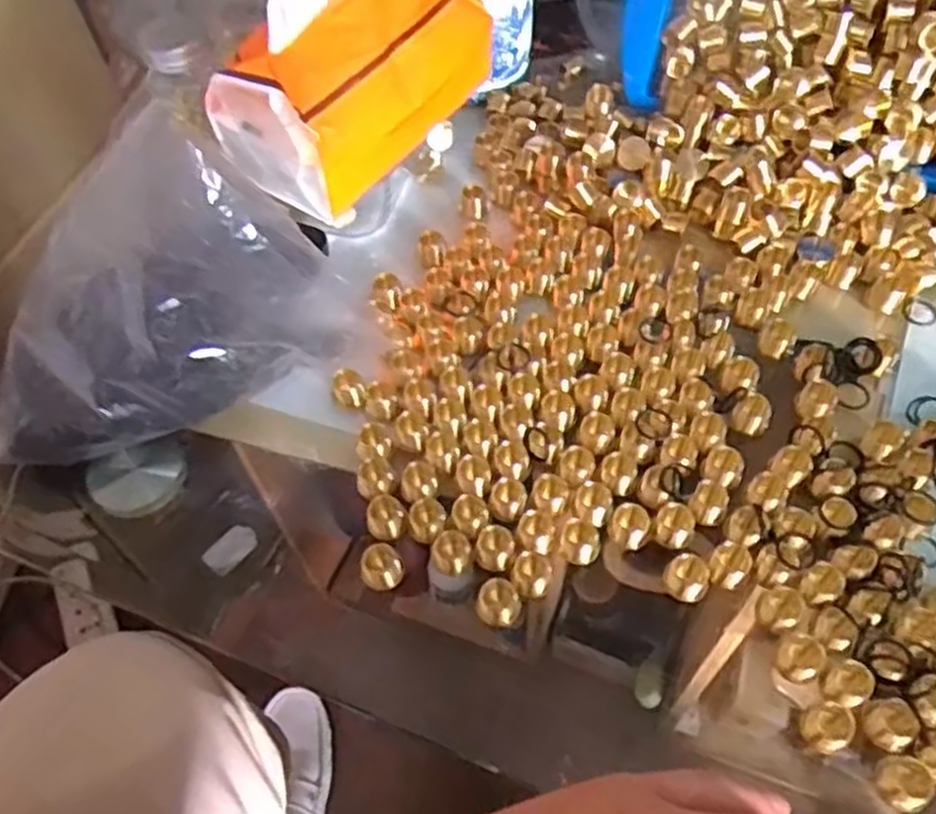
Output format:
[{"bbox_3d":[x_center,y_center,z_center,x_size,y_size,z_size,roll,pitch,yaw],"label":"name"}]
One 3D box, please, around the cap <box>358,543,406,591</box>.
[{"bbox_3d":[-0.043,0.080,0.396,0.022,0.017,0.018,-17,57,-8],"label":"cap"}]

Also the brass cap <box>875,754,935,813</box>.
[{"bbox_3d":[0.185,0.160,0.337,0.019,0.013,0.021,-28,60,-15],"label":"brass cap"}]

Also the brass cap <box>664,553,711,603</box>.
[{"bbox_3d":[0.107,0.083,0.386,0.021,0.018,0.018,28,62,20],"label":"brass cap"}]

